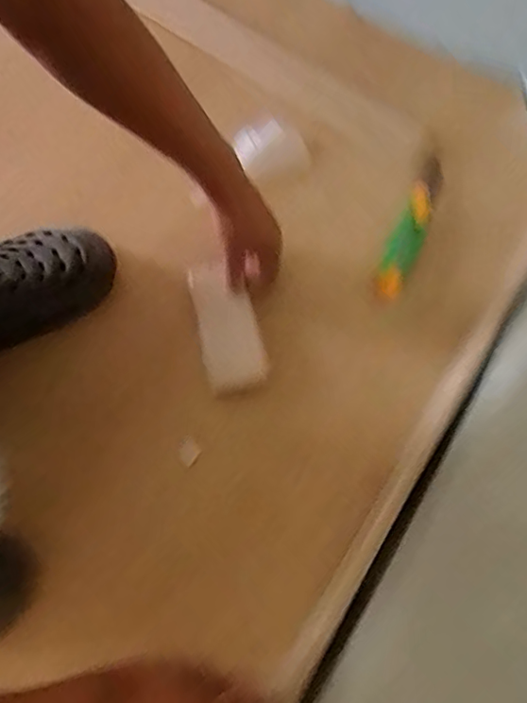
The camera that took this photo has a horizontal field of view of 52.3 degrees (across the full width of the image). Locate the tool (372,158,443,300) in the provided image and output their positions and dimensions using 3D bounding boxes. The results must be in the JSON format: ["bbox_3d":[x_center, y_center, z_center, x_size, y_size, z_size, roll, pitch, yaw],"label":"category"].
[{"bbox_3d":[0.199,-0.166,0.715,0.041,0.039,0.214,24,72,7],"label":"tool"}]

